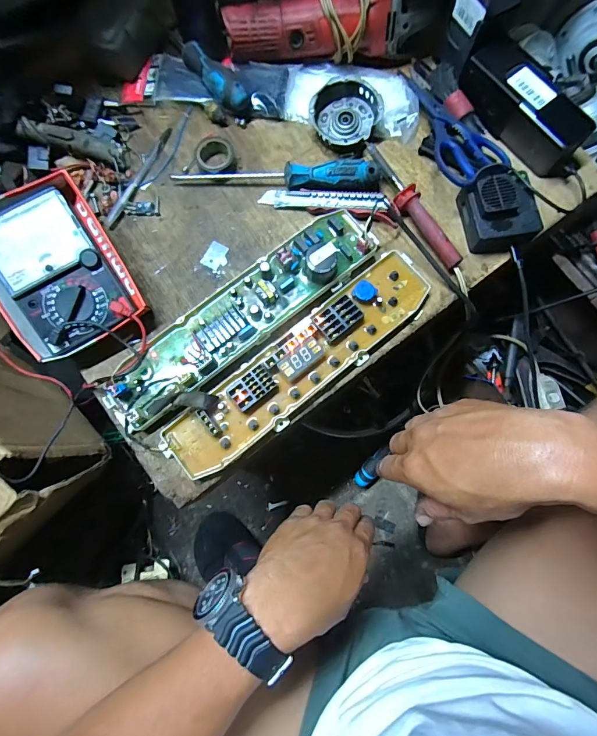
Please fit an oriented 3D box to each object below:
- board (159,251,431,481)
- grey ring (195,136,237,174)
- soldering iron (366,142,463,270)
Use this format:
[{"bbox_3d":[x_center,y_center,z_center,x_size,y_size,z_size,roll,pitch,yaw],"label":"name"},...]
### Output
[{"bbox_3d":[0.005,-0.005,0.430,0.336,0.020,0.075,-39,81,-7],"label":"board"},{"bbox_3d":[-0.103,-0.264,0.483,0.047,0.025,0.041,-16,79,-3],"label":"grey ring"},{"bbox_3d":[0.133,-0.192,0.463,0.026,0.027,0.179,-35,81,-6],"label":"soldering iron"}]

